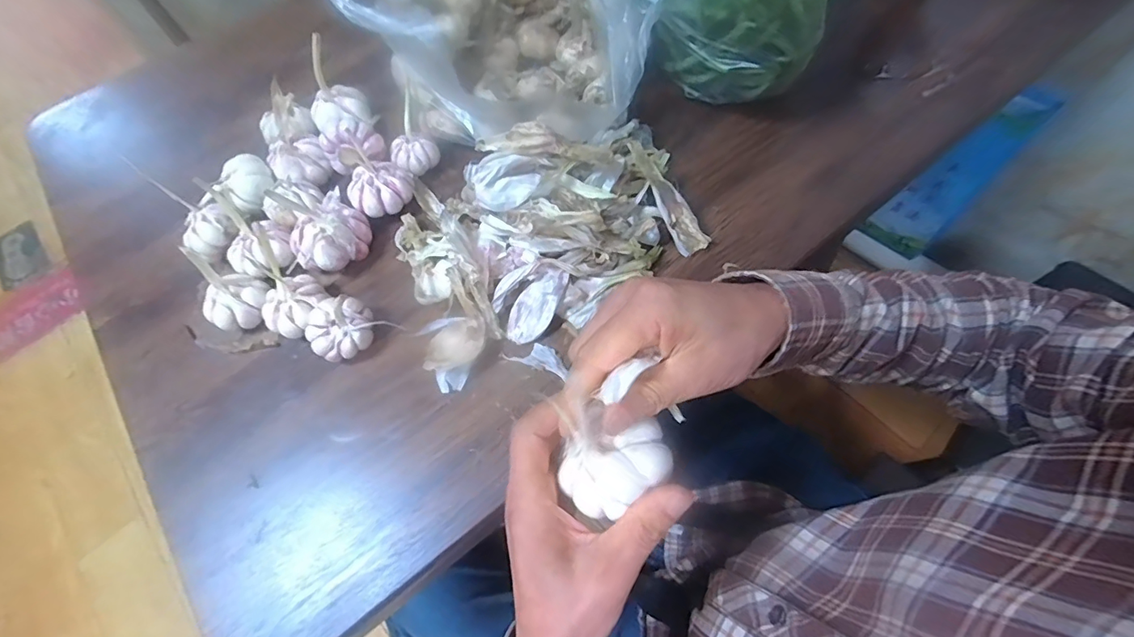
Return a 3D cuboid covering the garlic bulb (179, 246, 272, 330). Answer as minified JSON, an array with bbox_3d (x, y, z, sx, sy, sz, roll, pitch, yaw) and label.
[{"bbox_3d":[-0.273,-0.017,0.391,0.041,0.067,0.048,16,67,12],"label":"garlic bulb"}]

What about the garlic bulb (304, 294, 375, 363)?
[{"bbox_3d":[-0.178,0.011,0.384,0.049,0.041,0.039,-36,68,-13],"label":"garlic bulb"}]

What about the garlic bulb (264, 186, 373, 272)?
[{"bbox_3d":[-0.209,-0.080,0.408,0.062,0.081,0.064,-1,65,3],"label":"garlic bulb"}]

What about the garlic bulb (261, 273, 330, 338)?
[{"bbox_3d":[-0.223,-0.009,0.398,0.051,0.039,0.049,-1,65,3],"label":"garlic bulb"}]

